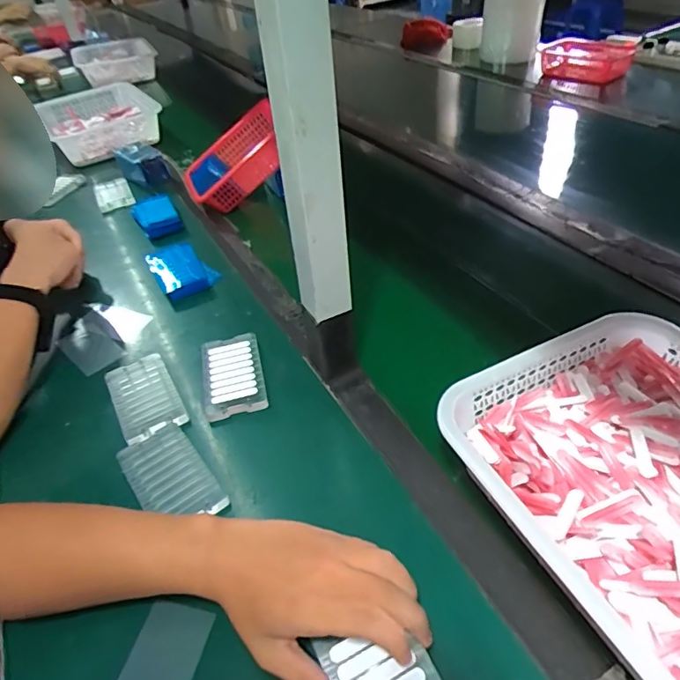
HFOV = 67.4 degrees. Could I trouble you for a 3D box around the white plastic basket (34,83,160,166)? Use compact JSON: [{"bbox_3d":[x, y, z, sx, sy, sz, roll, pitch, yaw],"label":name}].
[{"bbox_3d":[-0.576,-0.521,1.231,0.249,0.085,0.344,-24,44,-20],"label":"white plastic basket"}]

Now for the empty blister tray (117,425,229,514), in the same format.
[{"bbox_3d":[-0.165,0.137,0.499,0.067,0.016,0.123,-30,45,-25],"label":"empty blister tray"}]

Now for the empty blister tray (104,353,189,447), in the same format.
[{"bbox_3d":[-0.225,0.065,0.589,0.066,0.013,0.125,-24,43,-20],"label":"empty blister tray"}]

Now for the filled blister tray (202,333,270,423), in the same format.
[{"bbox_3d":[-0.126,0.041,0.600,0.069,0.015,0.118,-13,40,-7],"label":"filled blister tray"}]

